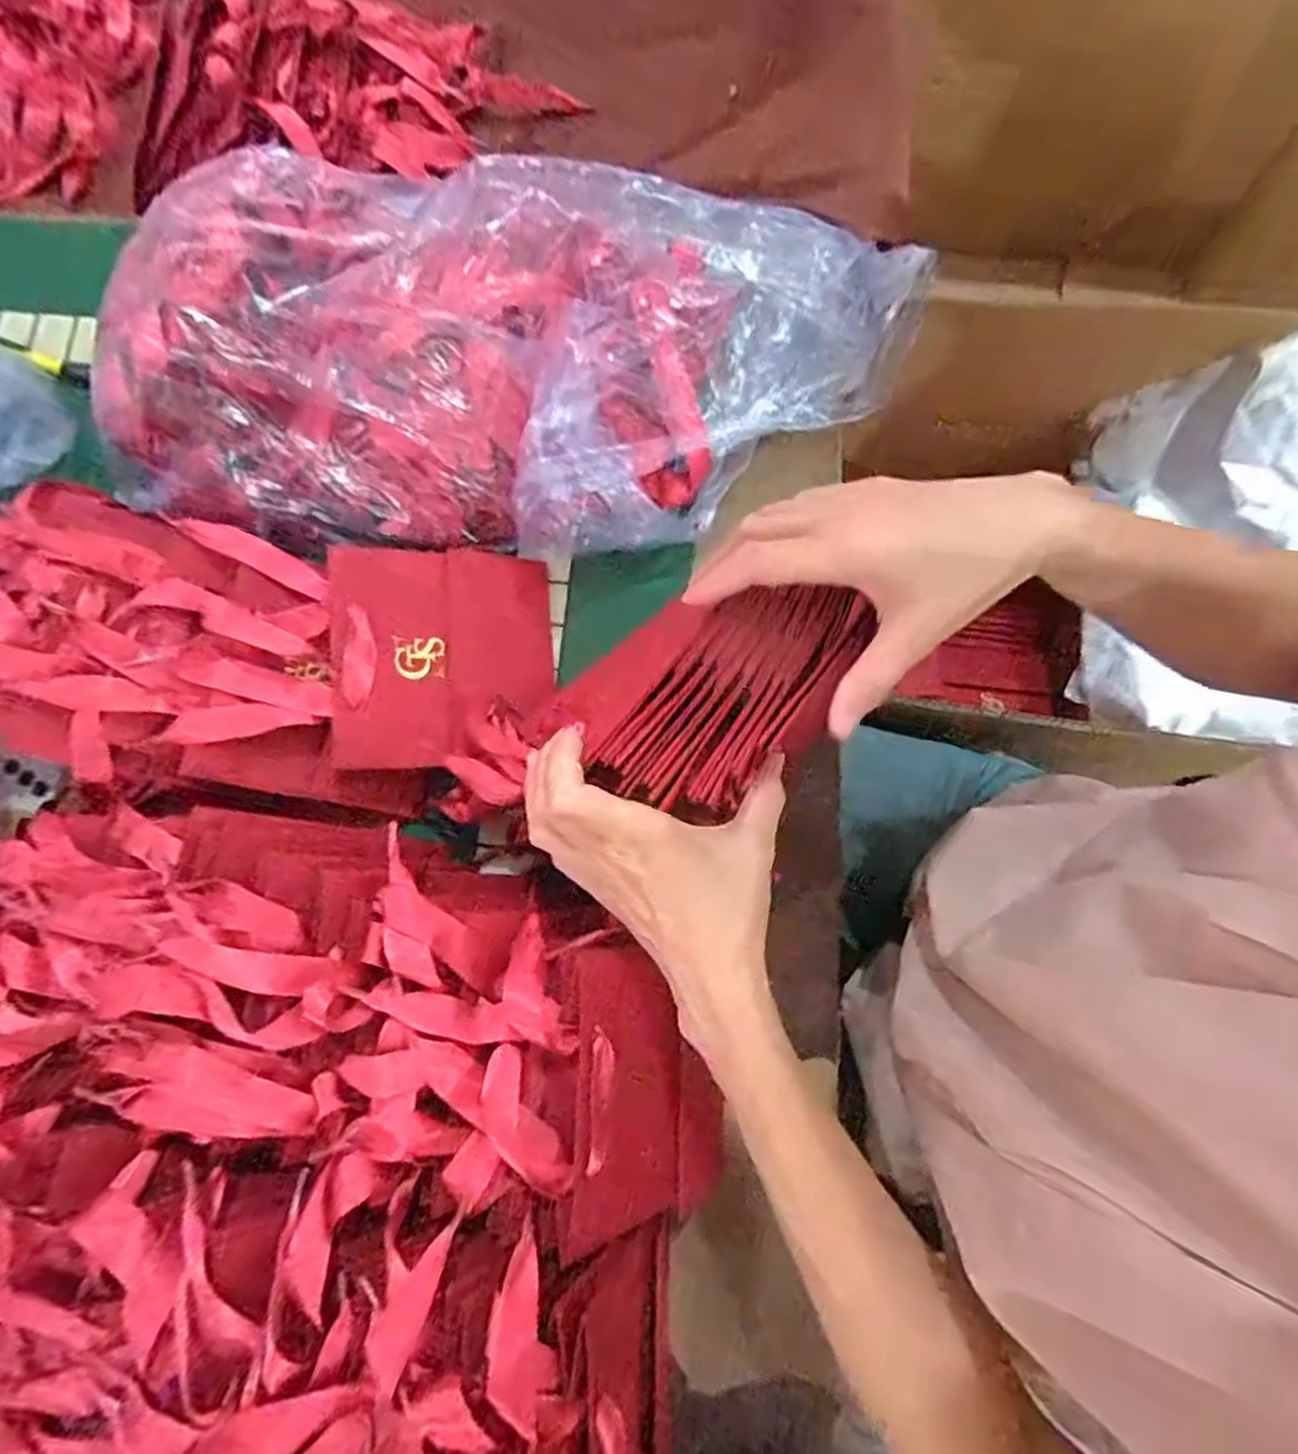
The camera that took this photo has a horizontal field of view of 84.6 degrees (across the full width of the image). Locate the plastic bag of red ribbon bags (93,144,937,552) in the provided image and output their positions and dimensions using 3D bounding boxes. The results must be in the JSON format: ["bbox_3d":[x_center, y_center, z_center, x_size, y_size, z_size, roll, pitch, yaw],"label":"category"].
[{"bbox_3d":[-0.088,-0.238,0.454,0.486,0.129,0.219,0,78,2],"label":"plastic bag of red ribbon bags"}]

